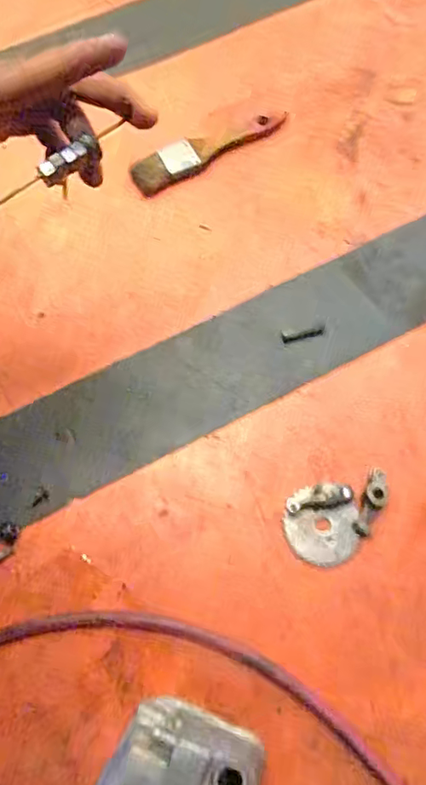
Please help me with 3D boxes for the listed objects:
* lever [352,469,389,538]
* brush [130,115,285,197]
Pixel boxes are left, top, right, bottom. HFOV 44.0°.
[{"bbox_3d":[0.125,0.087,0.415,0.017,0.014,0.053,23,74,9],"label":"lever"},{"bbox_3d":[-0.005,-0.247,0.530,0.163,0.011,0.032,-28,73,-7],"label":"brush"}]

